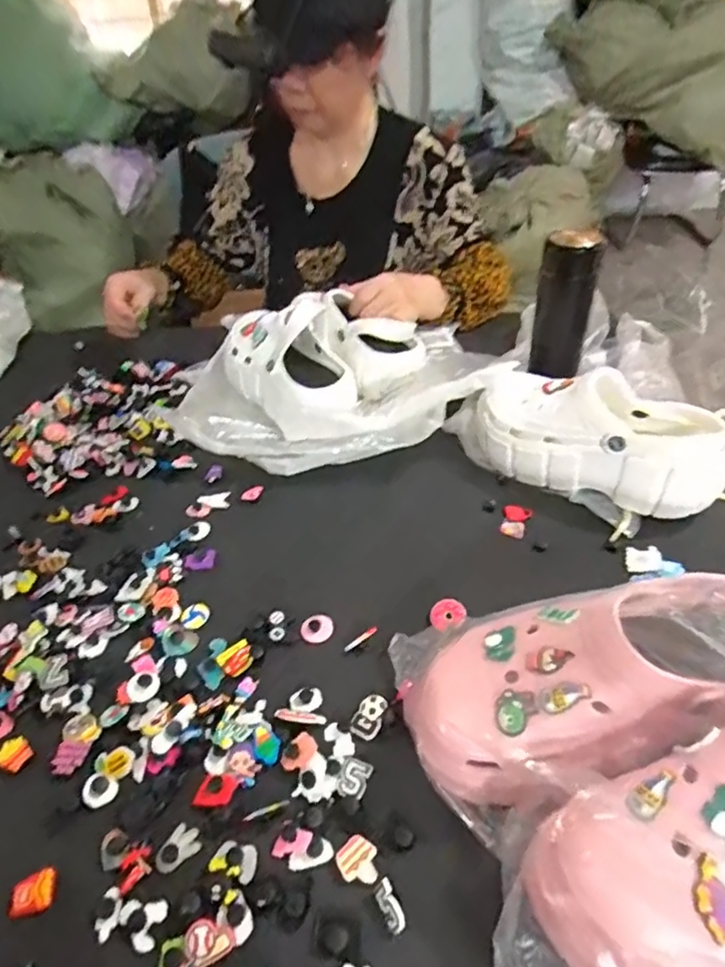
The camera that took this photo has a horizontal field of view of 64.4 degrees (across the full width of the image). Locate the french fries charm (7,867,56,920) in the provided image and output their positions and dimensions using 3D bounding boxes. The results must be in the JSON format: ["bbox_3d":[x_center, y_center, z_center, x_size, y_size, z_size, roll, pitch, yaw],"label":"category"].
[{"bbox_3d":[-0.208,0.258,0.362,0.025,0.006,0.022,-15,43,-10],"label":"french fries charm"}]

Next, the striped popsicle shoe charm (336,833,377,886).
[{"bbox_3d":[-0.002,0.238,0.363,0.025,0.004,0.026,-34,49,-27],"label":"striped popsicle shoe charm"}]

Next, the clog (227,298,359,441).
[{"bbox_3d":[-0.104,-0.174,0.728,0.115,0.103,0.224,-26,46,-21],"label":"clog"}]

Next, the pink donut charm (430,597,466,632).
[{"bbox_3d":[0.074,0.113,0.495,0.029,0.007,0.031,-3,42,3],"label":"pink donut charm"}]

